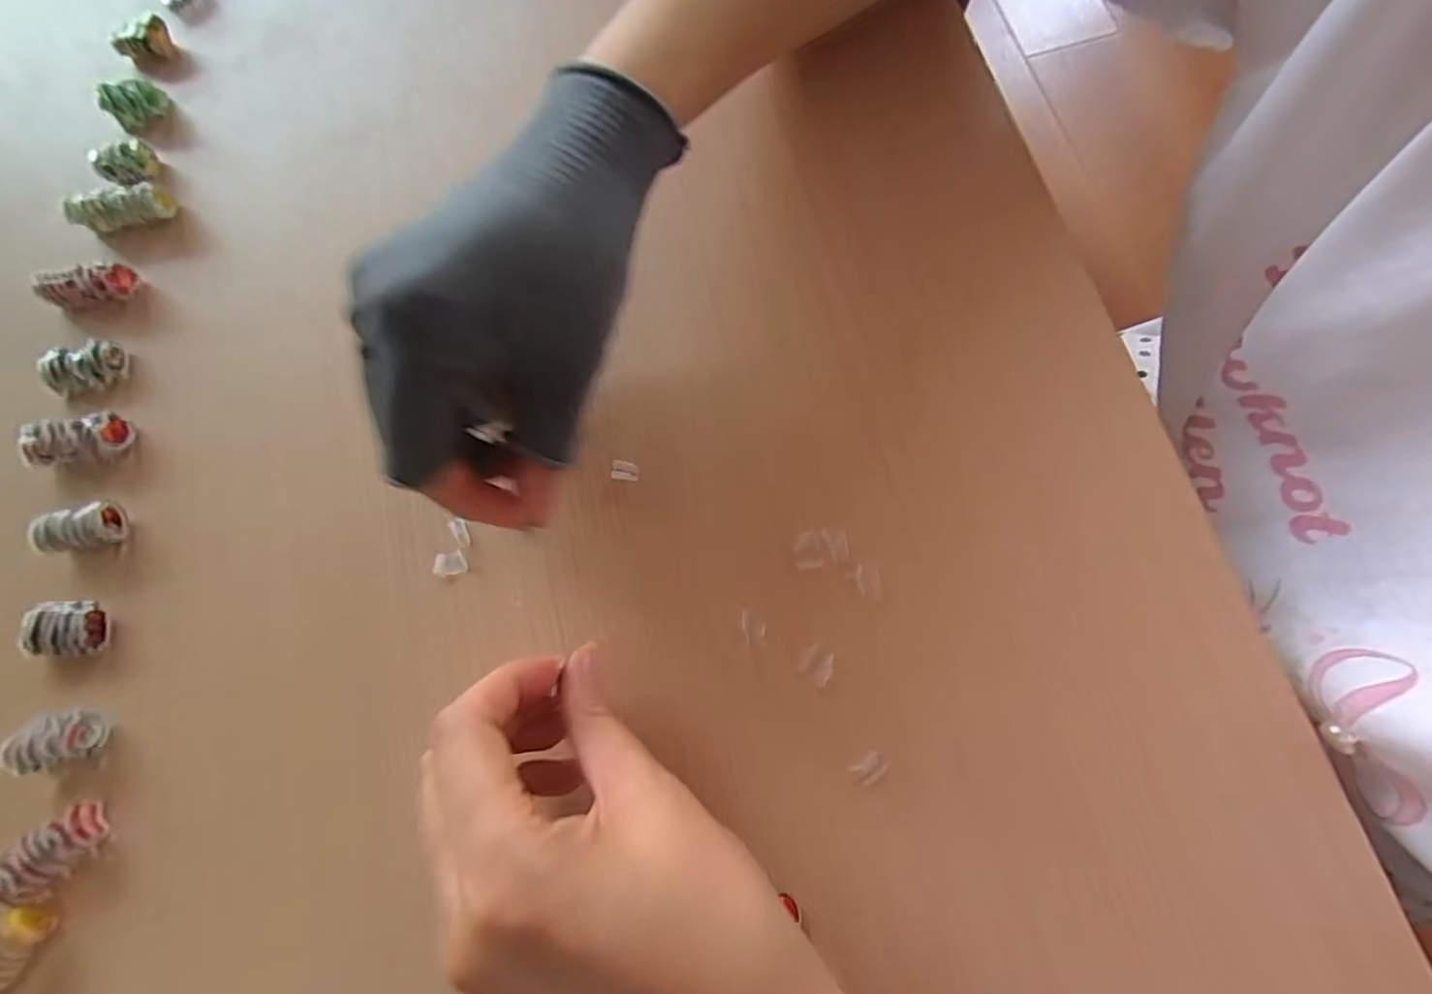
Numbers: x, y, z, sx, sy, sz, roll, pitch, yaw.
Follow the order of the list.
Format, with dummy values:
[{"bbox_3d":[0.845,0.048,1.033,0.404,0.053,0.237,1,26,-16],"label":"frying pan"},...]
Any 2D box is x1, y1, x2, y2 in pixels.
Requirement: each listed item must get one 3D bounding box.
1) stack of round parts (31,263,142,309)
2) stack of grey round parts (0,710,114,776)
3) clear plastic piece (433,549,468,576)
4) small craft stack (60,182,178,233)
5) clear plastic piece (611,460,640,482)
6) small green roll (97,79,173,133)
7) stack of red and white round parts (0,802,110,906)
[{"bbox_3d":[-0.277,-0.093,0.271,0.034,0.016,0.014,-10,74,0],"label":"stack of round parts"},{"bbox_3d":[-0.238,0.088,0.221,0.029,0.012,0.018,-20,75,-2],"label":"stack of grey round parts"},{"bbox_3d":[-0.103,0.025,0.236,0.013,0.004,0.009,-15,74,-1],"label":"clear plastic piece"},{"bbox_3d":[-0.275,-0.133,0.282,0.043,0.017,0.013,-13,74,-1],"label":"small craft stack"},{"bbox_3d":[-0.036,-0.011,0.239,0.010,0.004,0.007,4,75,4],"label":"clear plastic piece"},{"bbox_3d":[-0.285,-0.192,0.299,0.029,0.015,0.015,-12,74,0],"label":"small green roll"},{"bbox_3d":[-0.230,0.124,0.211,0.016,0.011,0.034,40,80,12],"label":"stack of red and white round parts"}]

